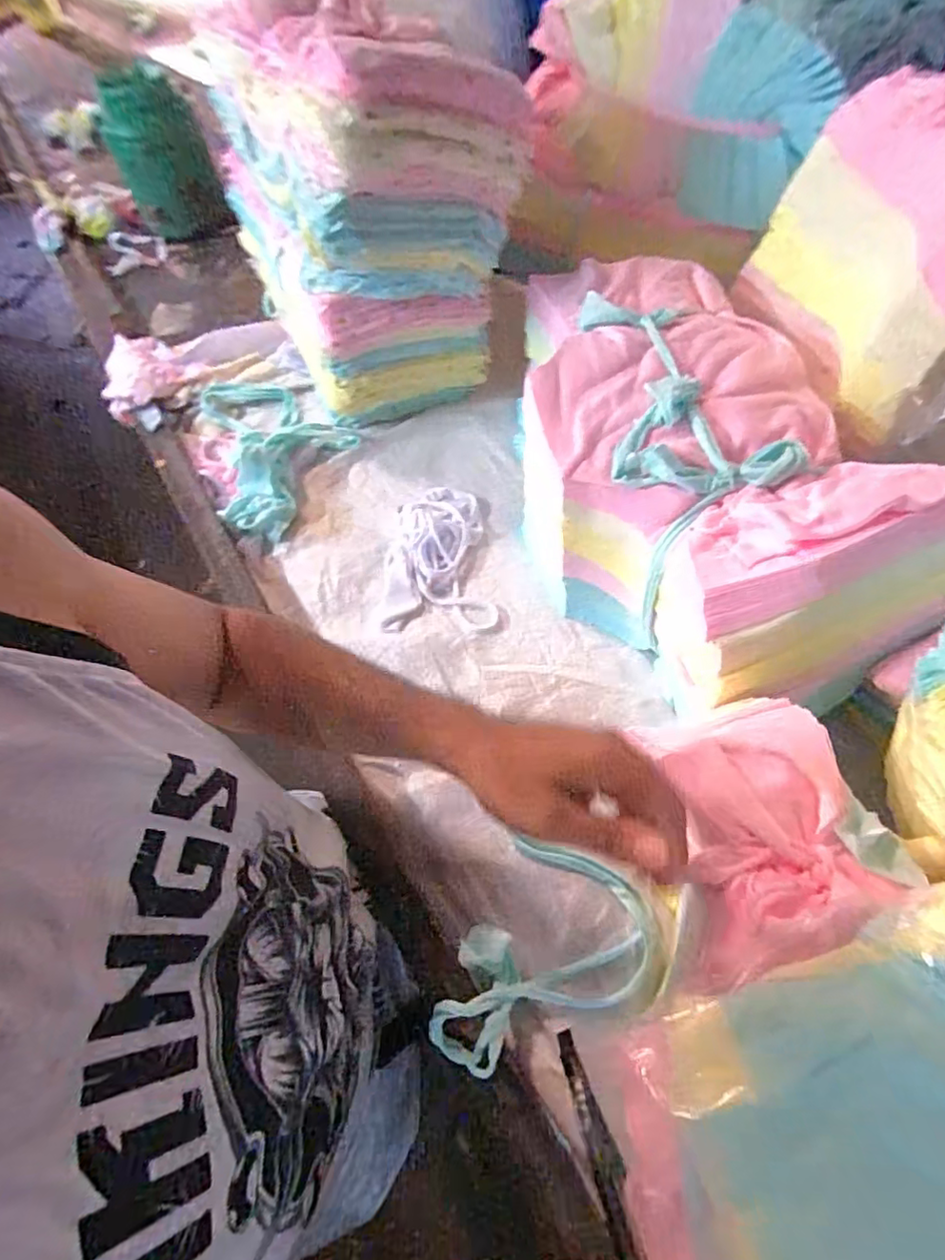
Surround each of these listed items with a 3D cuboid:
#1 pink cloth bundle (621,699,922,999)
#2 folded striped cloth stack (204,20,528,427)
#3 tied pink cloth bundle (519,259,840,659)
[{"bbox_3d":[0.176,0.117,0.361,0.127,0.043,0.163,-8,60,0],"label":"pink cloth bundle"},{"bbox_3d":[-0.128,-0.518,0.725,0.274,0.341,0.386,-24,61,-9],"label":"folded striped cloth stack"},{"bbox_3d":[0.197,-0.205,0.628,0.287,0.167,0.423,3,60,6],"label":"tied pink cloth bundle"}]

